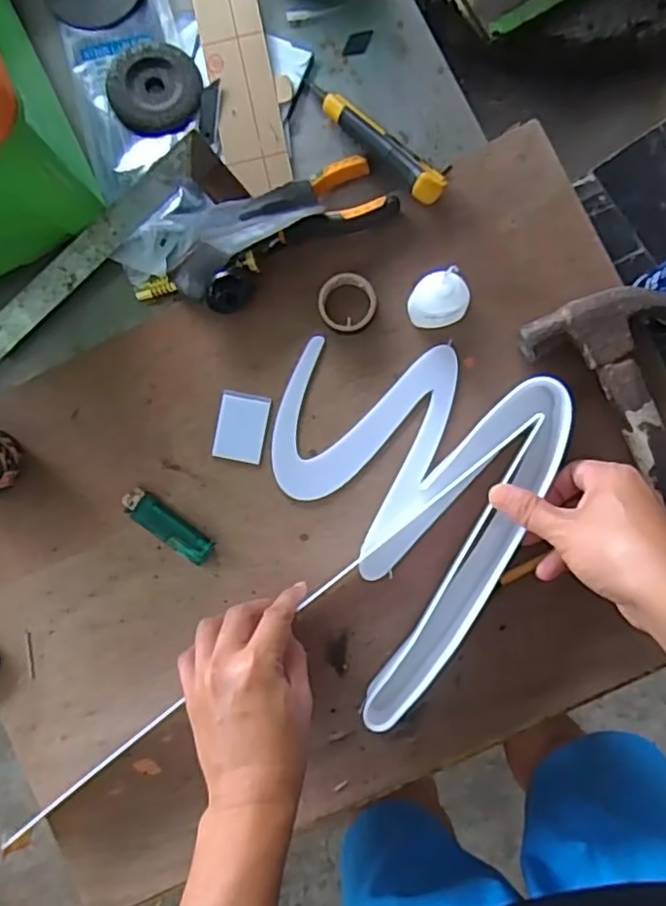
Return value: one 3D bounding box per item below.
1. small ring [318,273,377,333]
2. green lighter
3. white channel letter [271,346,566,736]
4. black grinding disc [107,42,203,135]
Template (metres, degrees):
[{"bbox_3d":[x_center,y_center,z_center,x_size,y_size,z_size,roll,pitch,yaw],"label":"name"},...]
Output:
[{"bbox_3d":[0.011,-0.117,0.503,0.044,0.013,0.045,0,91,3],"label":"small ring"},{"bbox_3d":[-0.132,0.060,0.518,0.078,0.013,0.023,37,93,1],"label":"green lighter"},{"bbox_3d":[0.037,0.046,0.495,0.204,0.040,0.265,21,91,6],"label":"white channel letter"},{"bbox_3d":[-0.148,-0.304,0.536,0.072,0.016,0.074,0,91,3],"label":"black grinding disc"}]

